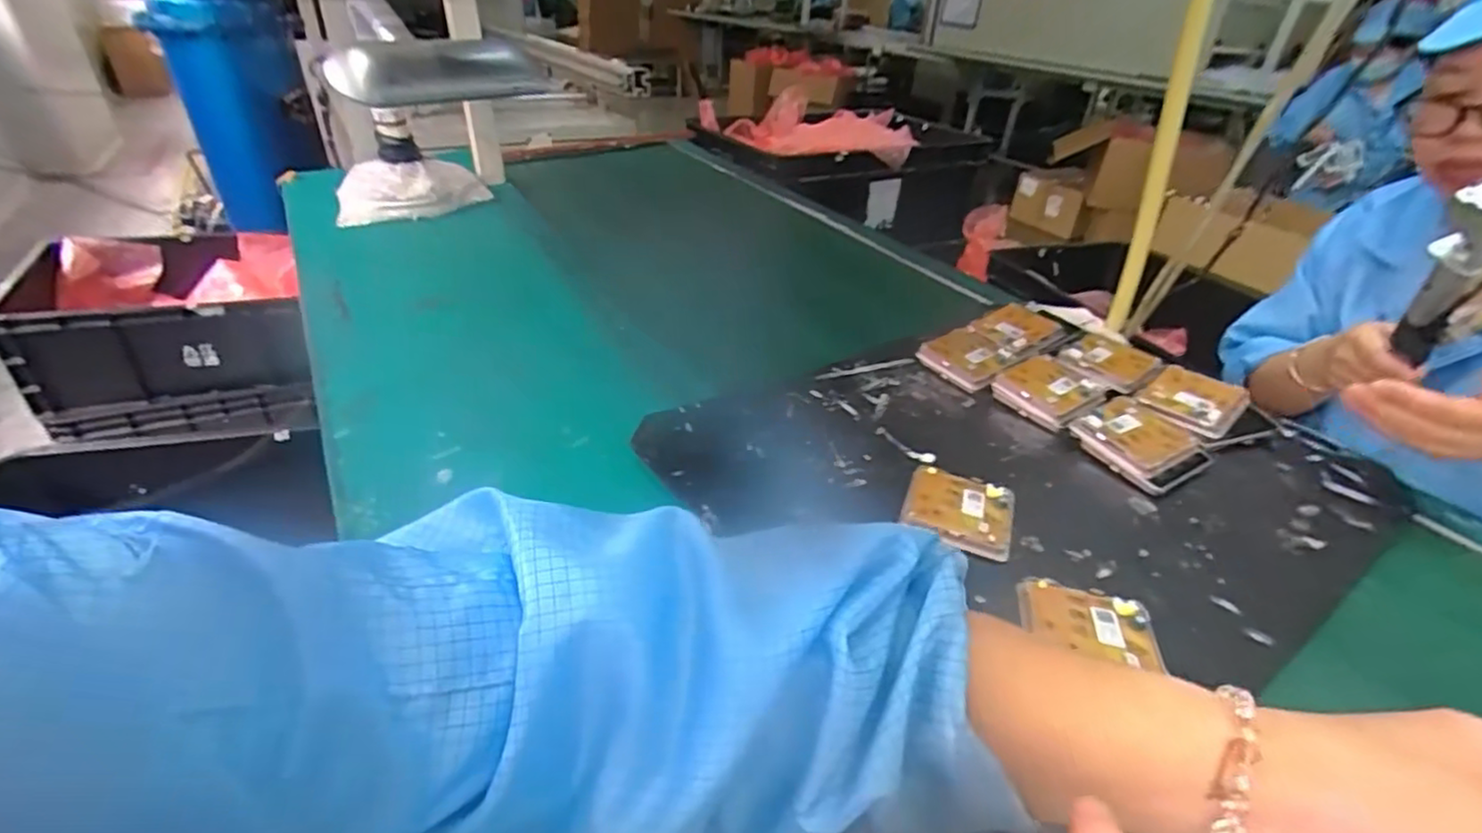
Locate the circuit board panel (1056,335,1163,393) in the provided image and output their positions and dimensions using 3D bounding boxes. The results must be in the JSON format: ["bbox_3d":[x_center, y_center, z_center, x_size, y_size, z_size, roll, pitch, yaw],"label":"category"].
[{"bbox_3d":[0.369,-0.055,0.675,0.086,0.010,0.078,-24,41,-32],"label":"circuit board panel"}]

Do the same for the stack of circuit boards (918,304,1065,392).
[{"bbox_3d":[0.266,-0.080,0.715,0.164,0.017,0.080,-29,45,-33],"label":"stack of circuit boards"}]

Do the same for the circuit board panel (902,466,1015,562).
[{"bbox_3d":[0.166,0.073,0.512,0.077,0.018,0.078,14,36,19],"label":"circuit board panel"}]

